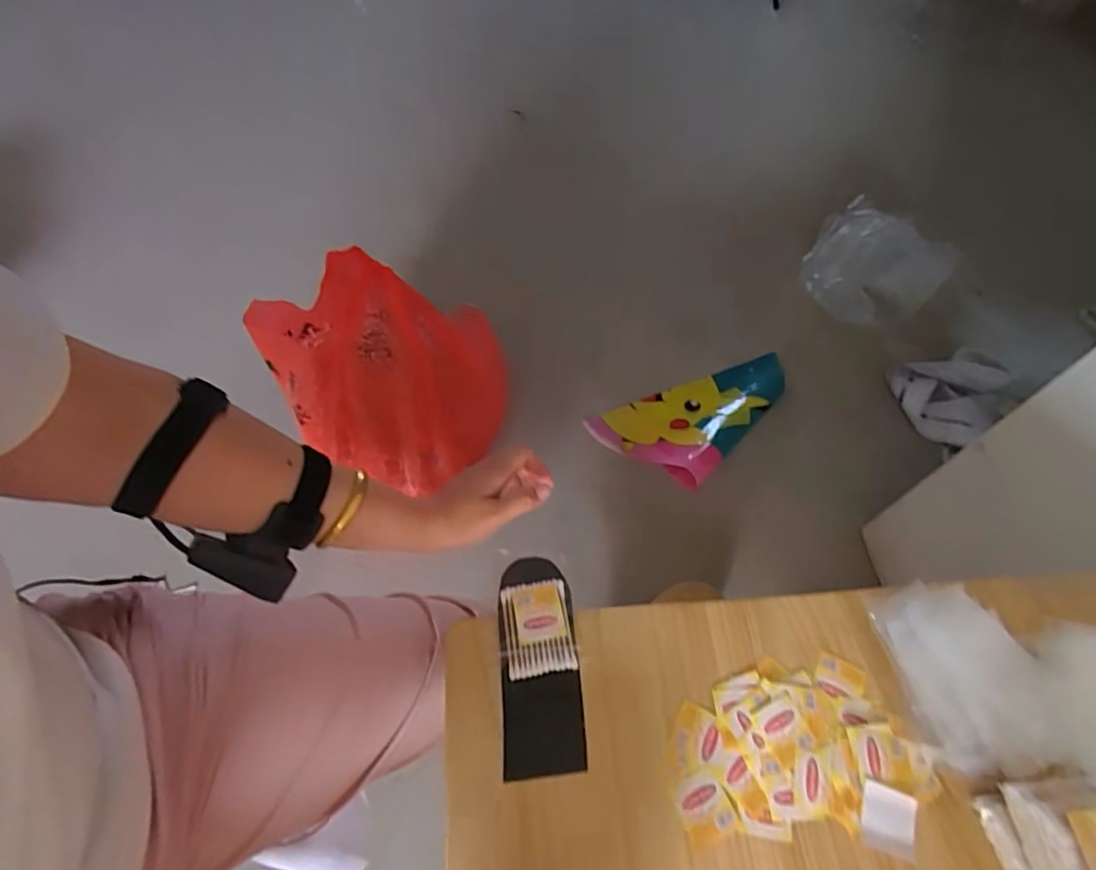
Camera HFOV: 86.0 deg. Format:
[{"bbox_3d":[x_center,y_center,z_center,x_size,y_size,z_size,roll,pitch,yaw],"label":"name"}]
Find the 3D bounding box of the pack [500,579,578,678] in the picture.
[{"bbox_3d":[-0.008,0.159,0.483,0.056,0.010,0.072,-6,57,-7],"label":"pack"}]

